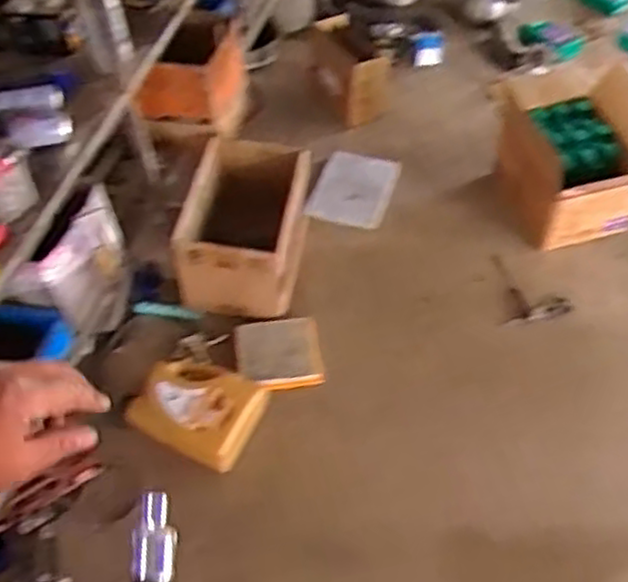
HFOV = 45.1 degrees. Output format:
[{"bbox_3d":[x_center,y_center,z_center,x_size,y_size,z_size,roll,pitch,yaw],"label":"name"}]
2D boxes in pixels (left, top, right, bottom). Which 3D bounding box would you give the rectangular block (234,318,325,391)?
[{"bbox_3d":[-0.090,0.163,1.944,0.216,0.047,0.188,-9,51,-5],"label":"rectangular block"}]

